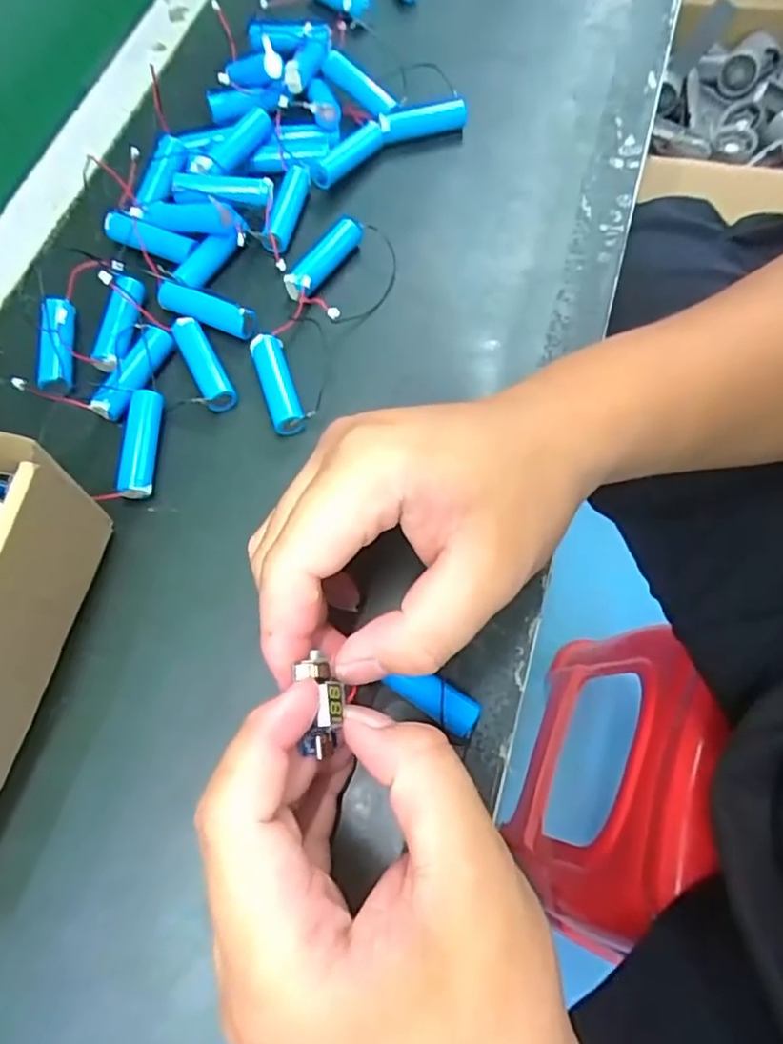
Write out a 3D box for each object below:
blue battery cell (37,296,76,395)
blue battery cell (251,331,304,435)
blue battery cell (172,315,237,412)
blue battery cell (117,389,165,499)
[{"bbox_3d":[-0.163,-0.087,0.300,0.017,0.015,0.051,-10,69,-3],"label":"blue battery cell"},{"bbox_3d":[-0.054,-0.066,0.289,0.015,0.014,0.050,-17,70,-6],"label":"blue battery cell"},{"bbox_3d":[-0.090,-0.077,0.294,0.014,0.011,0.052,-27,71,-9],"label":"blue battery cell"},{"bbox_3d":[-0.113,-0.035,0.279,0.014,0.013,0.051,-1,69,0],"label":"blue battery cell"}]

